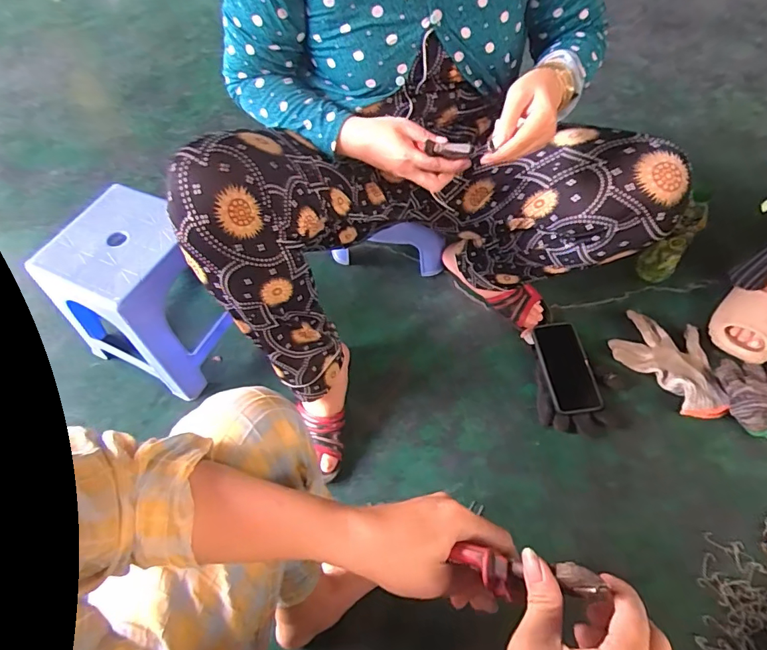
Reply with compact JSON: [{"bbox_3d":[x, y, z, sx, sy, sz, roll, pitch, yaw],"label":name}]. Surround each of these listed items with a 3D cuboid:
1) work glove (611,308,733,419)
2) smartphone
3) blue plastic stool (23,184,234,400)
[{"bbox_3d":[0.506,0.069,0.844,0.158,0.030,0.196,-1,55,1],"label":"work glove"},{"bbox_3d":[0.330,0.075,0.853,0.079,0.012,0.172,-12,62,8],"label":"smartphone"},{"bbox_3d":[-0.417,-0.062,0.836,0.230,0.226,0.219,21,58,16],"label":"blue plastic stool"}]

